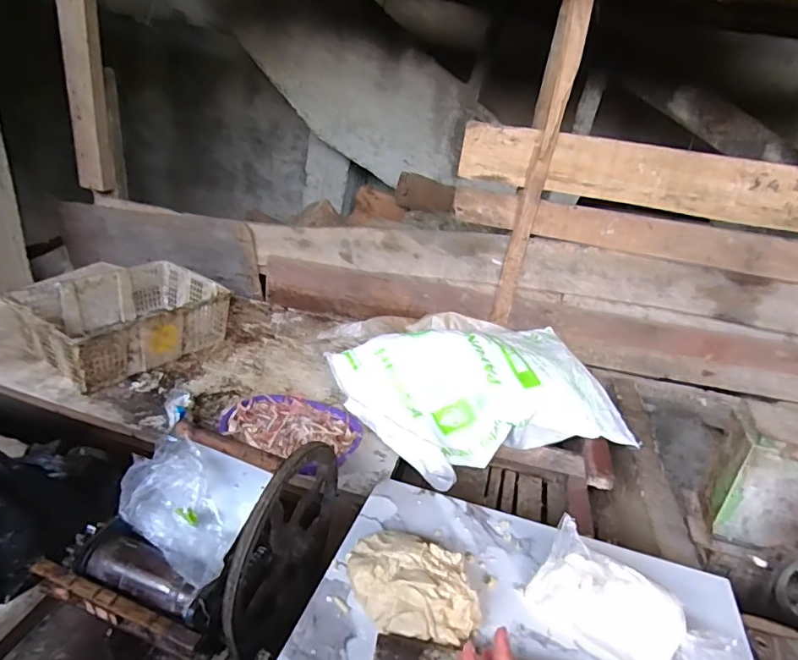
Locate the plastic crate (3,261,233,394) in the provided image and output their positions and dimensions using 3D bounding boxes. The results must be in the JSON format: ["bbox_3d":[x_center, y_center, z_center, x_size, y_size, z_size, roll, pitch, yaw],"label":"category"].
[{"bbox_3d":[-0.769,-0.041,1.441,0.358,0.138,0.467,22,29,27],"label":"plastic crate"}]

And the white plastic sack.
[{"bbox_3d":[0.213,0.143,1.258,0.660,0.188,0.419,-5,28,-25],"label":"white plastic sack"}]

